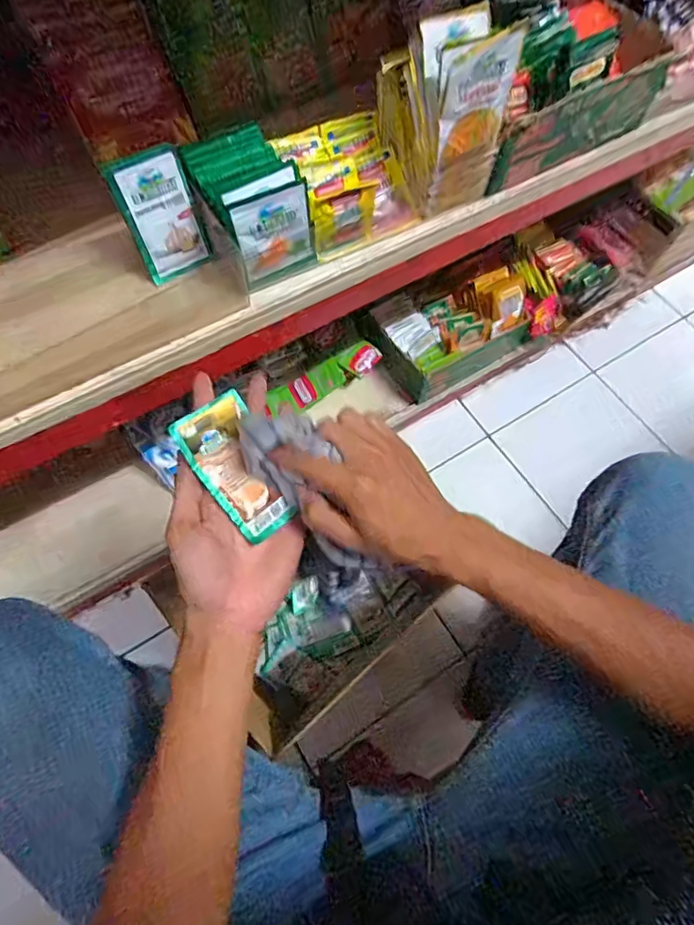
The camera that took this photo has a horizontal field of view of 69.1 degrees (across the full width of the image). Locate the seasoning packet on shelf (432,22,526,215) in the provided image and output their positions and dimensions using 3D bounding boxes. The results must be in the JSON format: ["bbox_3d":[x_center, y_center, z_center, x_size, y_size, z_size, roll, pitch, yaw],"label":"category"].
[{"bbox_3d":[0.121,-0.319,0.487,0.082,0.153,0.014,-31,70,-16],"label":"seasoning packet on shelf"}]

